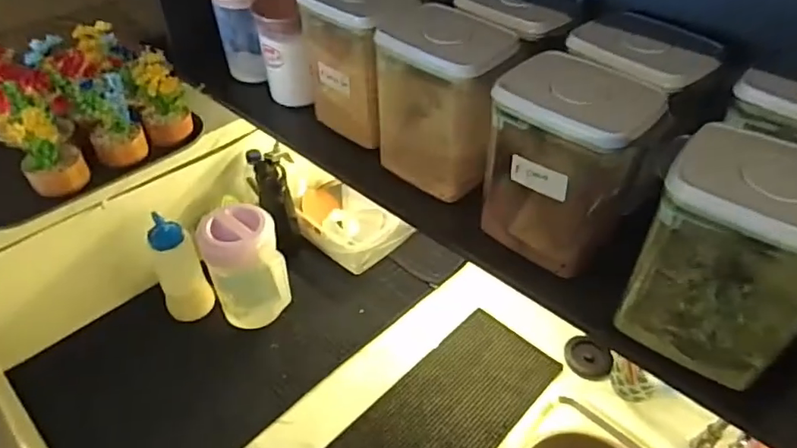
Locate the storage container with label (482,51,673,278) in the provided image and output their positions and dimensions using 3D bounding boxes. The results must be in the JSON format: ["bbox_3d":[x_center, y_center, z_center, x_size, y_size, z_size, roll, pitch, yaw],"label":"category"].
[{"bbox_3d":[0.183,-0.065,0.585,0.152,0.197,0.120,34,52,30],"label":"storage container with label"}]

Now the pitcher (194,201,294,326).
[{"bbox_3d":[-0.281,0.090,0.985,0.133,0.227,0.132,-15,47,-17],"label":"pitcher"}]

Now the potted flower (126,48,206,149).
[{"bbox_3d":[-0.404,-0.221,0.919,0.102,0.154,0.081,-17,46,-18],"label":"potted flower"}]

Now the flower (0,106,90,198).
[{"bbox_3d":[-0.559,-0.120,0.815,0.117,0.131,0.080,16,45,15],"label":"flower"}]

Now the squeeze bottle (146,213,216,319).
[{"bbox_3d":[-0.416,0.083,1.002,0.087,0.190,0.102,-19,49,-21],"label":"squeeze bottle"}]

